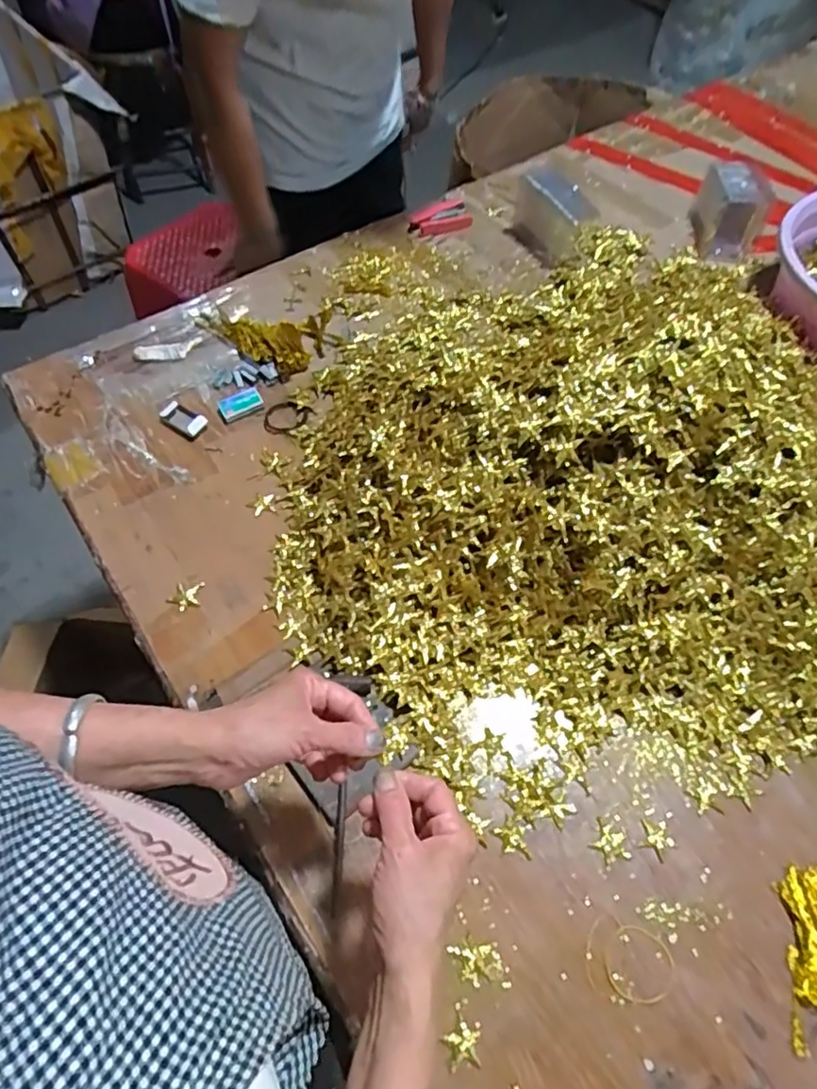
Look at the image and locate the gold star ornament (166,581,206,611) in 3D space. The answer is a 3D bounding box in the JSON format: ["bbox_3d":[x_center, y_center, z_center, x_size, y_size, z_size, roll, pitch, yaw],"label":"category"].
[{"bbox_3d":[-0.239,0.056,0.667,0.037,0.006,0.032,-4,61,-4],"label":"gold star ornament"}]

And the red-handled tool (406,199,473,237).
[{"bbox_3d":[0.048,-0.503,0.964,0.098,0.023,0.048,-22,64,-14],"label":"red-handled tool"}]

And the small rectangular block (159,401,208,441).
[{"bbox_3d":[-0.280,-0.155,0.768,0.065,0.017,0.034,35,65,16],"label":"small rectangular block"}]

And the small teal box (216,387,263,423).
[{"bbox_3d":[-0.211,-0.176,0.779,0.052,0.009,0.032,-23,64,-14],"label":"small teal box"}]

